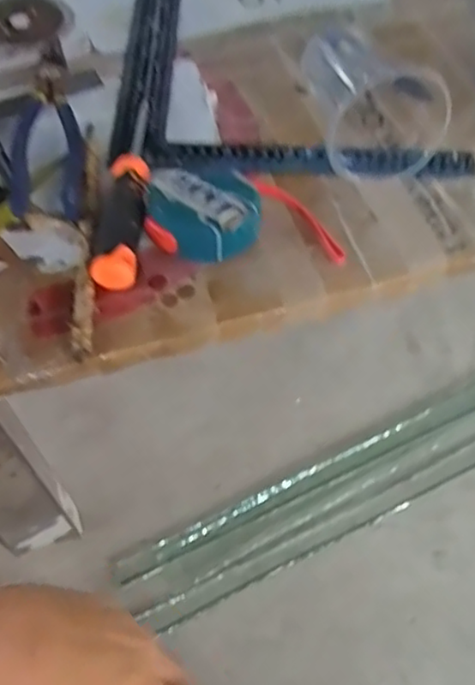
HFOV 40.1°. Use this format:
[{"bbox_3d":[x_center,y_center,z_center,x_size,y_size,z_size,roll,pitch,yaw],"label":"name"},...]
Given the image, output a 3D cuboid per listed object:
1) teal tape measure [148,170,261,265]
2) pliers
[{"bbox_3d":[-0.023,-0.089,0.460,0.079,0.041,0.072,4,58,3],"label":"teal tape measure"},{"bbox_3d":[-0.148,-0.153,0.502,0.055,0.023,0.146,-4,58,-2],"label":"pliers"}]

